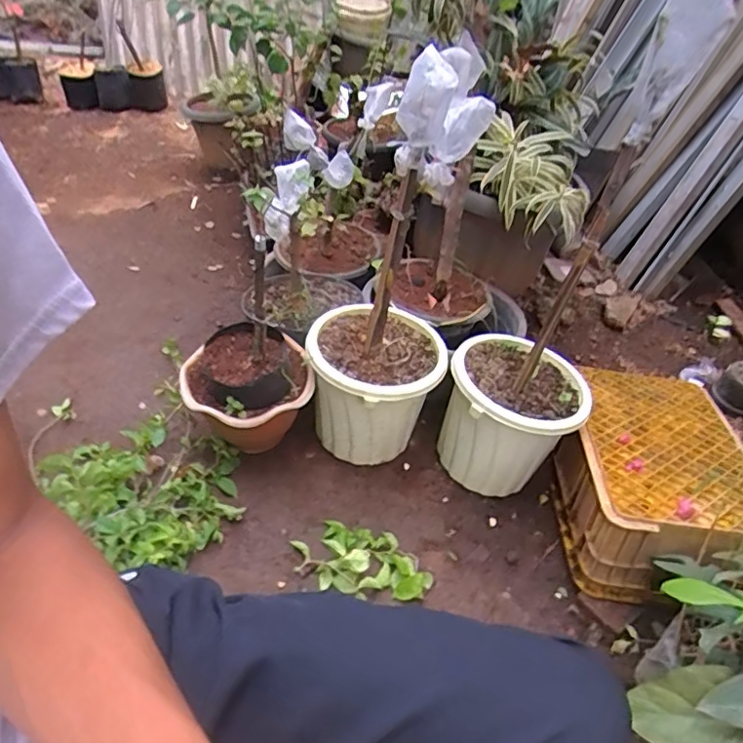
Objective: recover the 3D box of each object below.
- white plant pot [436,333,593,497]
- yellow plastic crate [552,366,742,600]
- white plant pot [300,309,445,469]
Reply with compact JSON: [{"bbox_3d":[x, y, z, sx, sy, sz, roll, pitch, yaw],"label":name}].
[{"bbox_3d":[0.278,0.089,1.145,0.250,0.230,0.234,4,42,-4],"label":"white plant pot"},{"bbox_3d":[0.537,0.200,1.119,0.318,0.218,0.483,9,40,0],"label":"yellow plastic crate"},{"bbox_3d":[0.005,0.048,1.155,0.250,0.254,0.248,4,42,-4],"label":"white plant pot"}]

